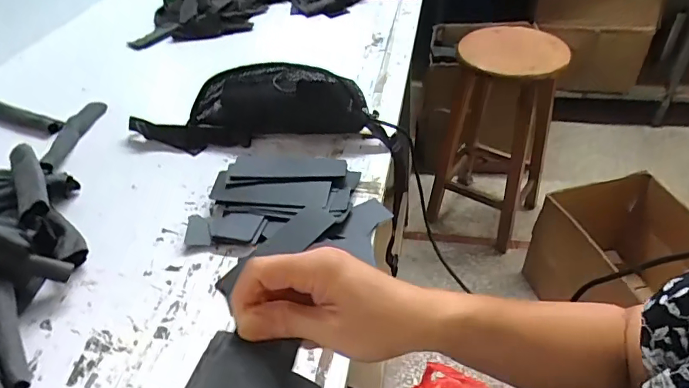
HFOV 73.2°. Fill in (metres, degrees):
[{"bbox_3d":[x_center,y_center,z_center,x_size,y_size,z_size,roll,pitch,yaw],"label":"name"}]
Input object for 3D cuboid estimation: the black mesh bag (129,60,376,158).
[{"bbox_3d":[-0.152,-0.132,0.709,0.366,0.081,0.101,-2,42,3],"label":"black mesh bag"}]

